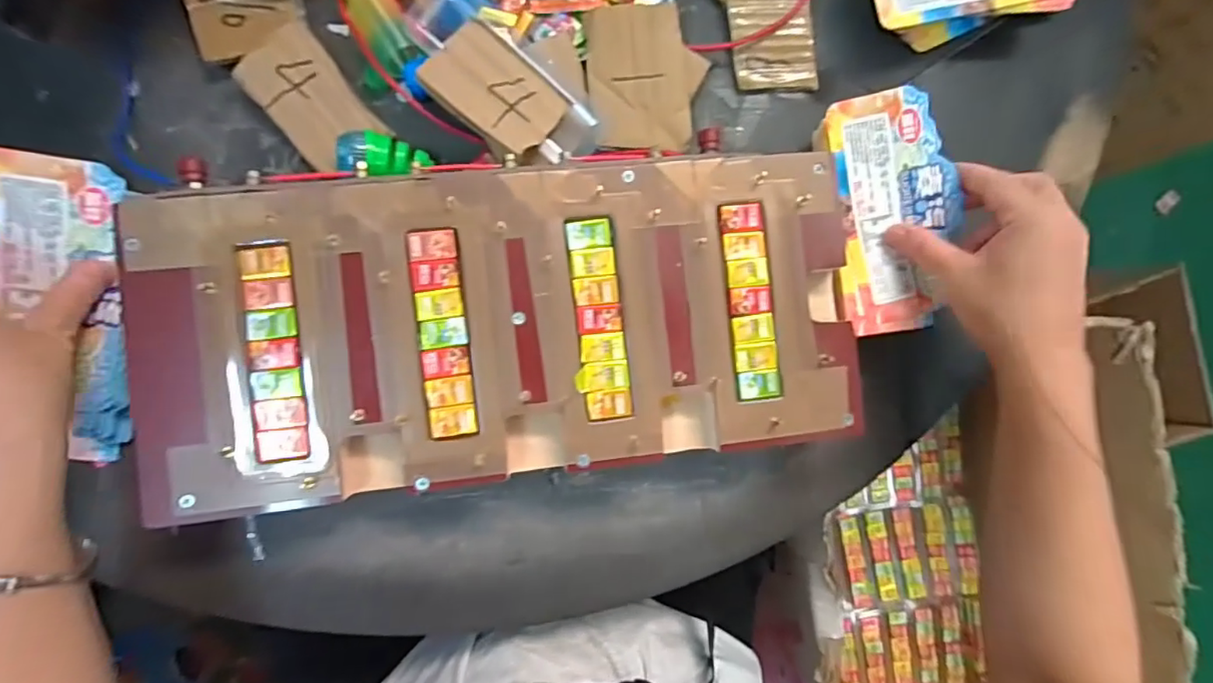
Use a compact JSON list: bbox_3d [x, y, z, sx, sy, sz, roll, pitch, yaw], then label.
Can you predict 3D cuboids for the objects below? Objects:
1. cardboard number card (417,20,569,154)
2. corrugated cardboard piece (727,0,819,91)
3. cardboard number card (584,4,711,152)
[{"bbox_3d":[-0.070,-0.157,0.355,0.079,0.006,0.060,40,69,-7],"label":"cardboard number card"},{"bbox_3d":[0.120,-0.216,0.406,0.060,0.010,0.067,-3,88,-5],"label":"corrugated cardboard piece"},{"bbox_3d":[0.027,-0.177,0.380,0.076,0.011,0.091,-4,89,-5],"label":"cardboard number card"}]

